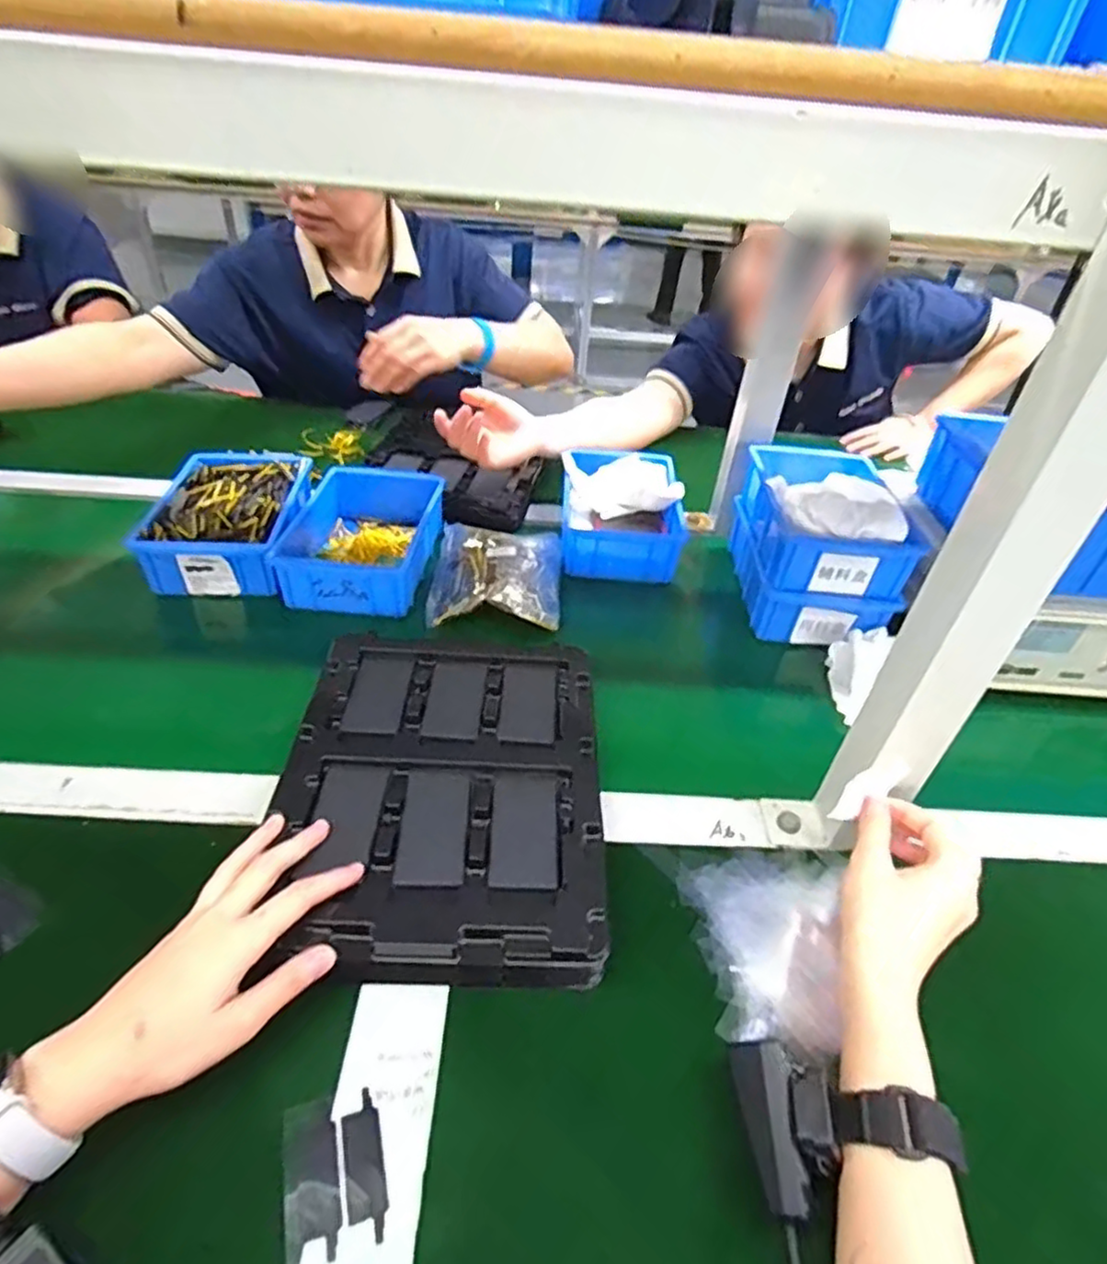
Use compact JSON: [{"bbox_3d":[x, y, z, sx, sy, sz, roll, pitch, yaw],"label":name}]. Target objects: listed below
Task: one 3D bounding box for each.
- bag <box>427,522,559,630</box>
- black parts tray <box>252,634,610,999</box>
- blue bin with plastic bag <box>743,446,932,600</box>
[{"bbox_3d":[-0.058,-0.066,0.710,0.132,0.035,0.150,5,43,-2],"label":"bag"},{"bbox_3d":[-0.078,0.104,0.494,0.216,0.035,0.279,3,43,-5],"label":"black parts tray"},{"bbox_3d":[0.280,-0.133,0.707,0.138,0.068,0.219,8,39,3],"label":"blue bin with plastic bag"}]

